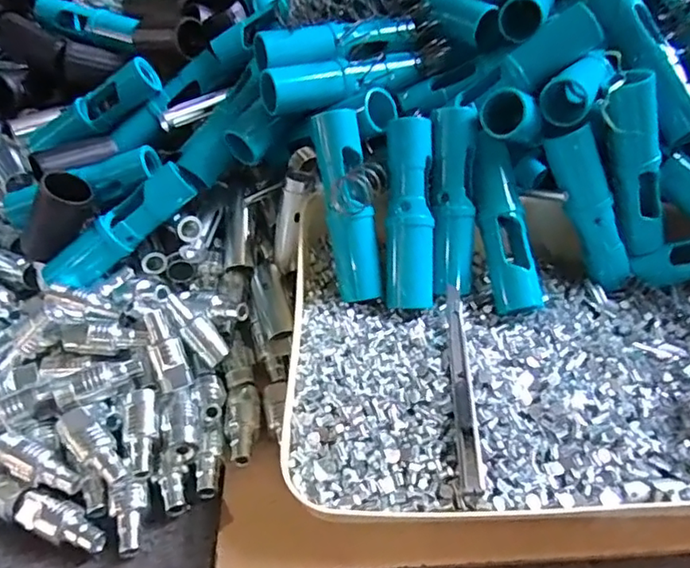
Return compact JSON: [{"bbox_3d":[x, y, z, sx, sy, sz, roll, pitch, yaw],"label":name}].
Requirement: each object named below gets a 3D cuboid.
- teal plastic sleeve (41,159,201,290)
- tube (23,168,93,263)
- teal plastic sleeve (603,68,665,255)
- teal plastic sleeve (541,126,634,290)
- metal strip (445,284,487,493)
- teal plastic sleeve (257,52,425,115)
[{"bbox_3d":[-0.157,-0.037,0.413,0.117,0.033,0.027,-40,51,-2],"label":"teal plastic sleeve"},{"bbox_3d":[-0.207,-0.044,0.412,0.031,0.069,0.035,21,28,-40],"label":"tube"},{"bbox_3d":[0.187,-0.074,0.375,0.025,0.117,0.023,-33,29,-29],"label":"teal plastic sleeve"},{"bbox_3d":[0.165,-0.051,0.393,0.028,0.113,0.026,-2,33,46],"label":"teal plastic sleeve"},{"bbox_3d":[0.065,0.052,0.329,0.010,0.008,0.133,0,44,2],"label":"metal strip"},{"bbox_3d":[-0.001,-0.146,0.408,0.114,0.025,0.029,-17,46,-16],"label":"teal plastic sleeve"}]

